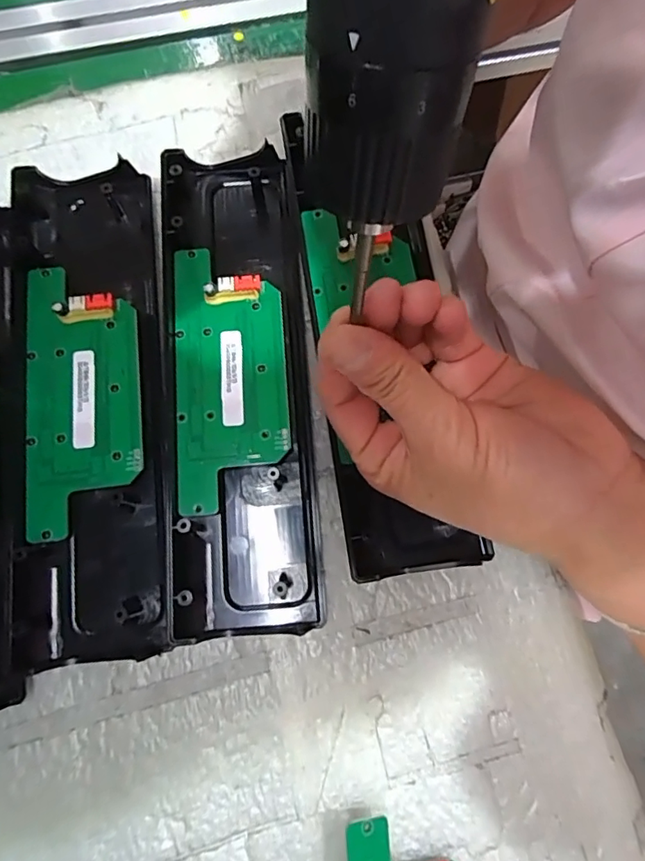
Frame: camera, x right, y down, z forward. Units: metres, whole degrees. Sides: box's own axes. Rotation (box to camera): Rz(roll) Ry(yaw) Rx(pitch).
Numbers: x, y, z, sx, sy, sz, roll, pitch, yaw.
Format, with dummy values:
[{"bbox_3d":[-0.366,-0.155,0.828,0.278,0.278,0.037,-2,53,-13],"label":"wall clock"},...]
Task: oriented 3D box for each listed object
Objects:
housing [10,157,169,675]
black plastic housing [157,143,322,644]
[{"bbox_3d":[-0.116,-0.018,0.251,0.070,0.020,0.244,-8,76,-4],"label":"housing"},{"bbox_3d":[-0.044,-0.029,0.255,0.070,0.023,0.244,-5,75,-3],"label":"black plastic housing"}]

